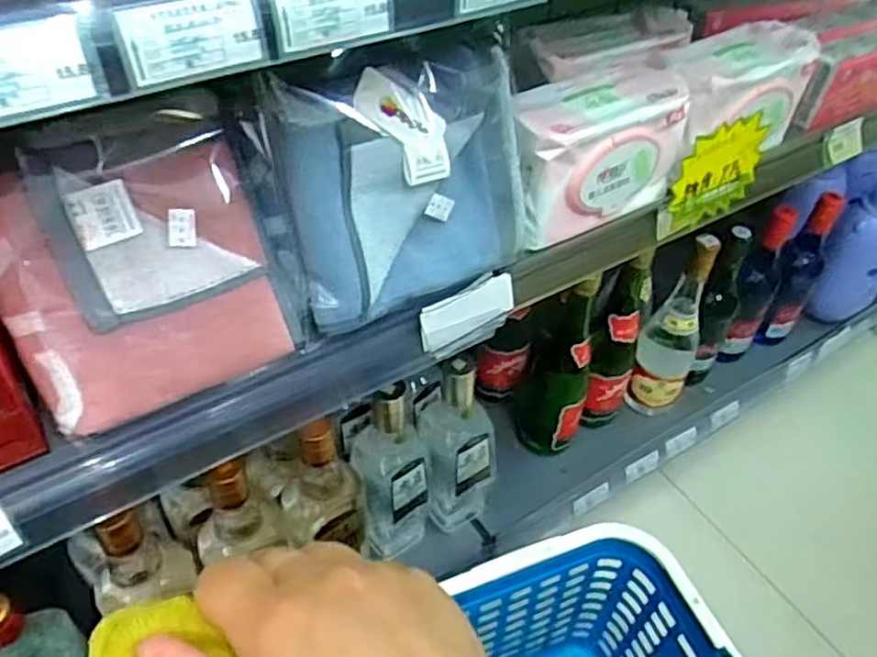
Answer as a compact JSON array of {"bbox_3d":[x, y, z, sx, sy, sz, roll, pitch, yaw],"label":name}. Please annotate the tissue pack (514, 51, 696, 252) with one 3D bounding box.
[{"bbox_3d":[0.132,-0.159,0.628,0.195,0.096,0.091,-27,54,-27],"label":"tissue pack"}]

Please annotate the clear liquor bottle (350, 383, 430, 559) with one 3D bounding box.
[{"bbox_3d":[-0.042,0.151,0.733,0.081,0.245,0.053,-12,49,-16],"label":"clear liquor bottle"}]

